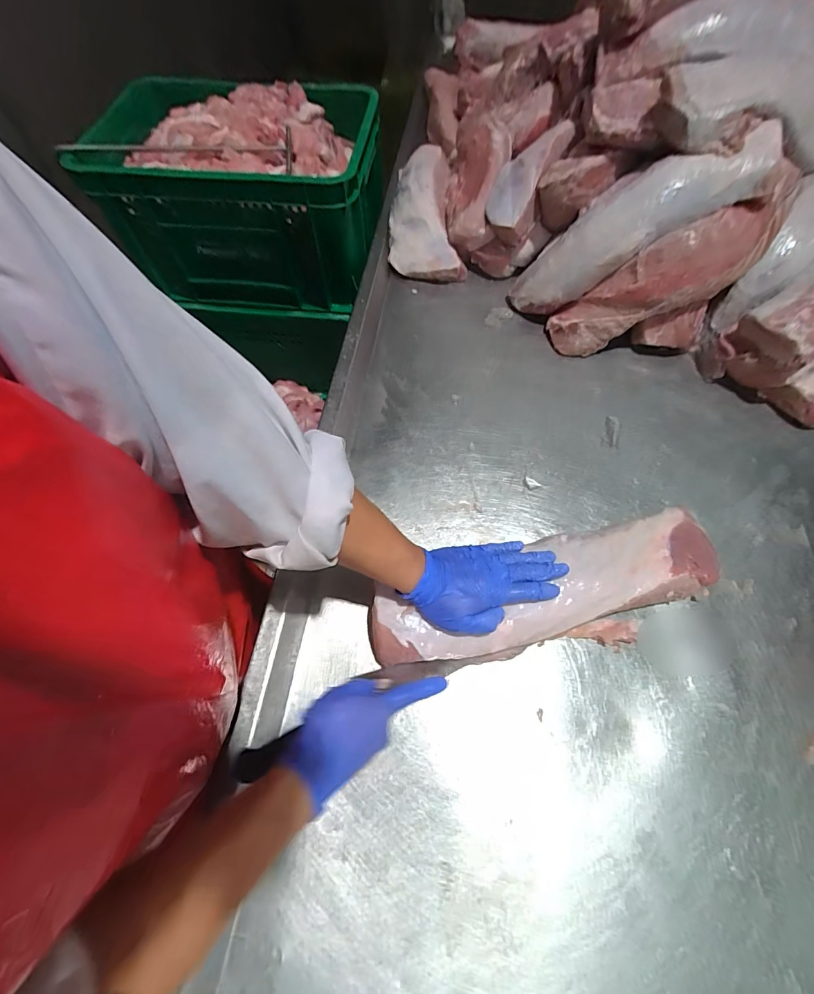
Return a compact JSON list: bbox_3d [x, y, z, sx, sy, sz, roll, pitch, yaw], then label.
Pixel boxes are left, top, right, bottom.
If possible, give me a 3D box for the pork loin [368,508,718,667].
[{"bbox_3d":[0.172,0.113,0.501,0.435,0.060,0.116,-15,63,-8],"label":"pork loin"}]

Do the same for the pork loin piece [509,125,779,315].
[{"bbox_3d":[0.359,-0.451,0.671,0.408,0.083,0.127,-24,58,28],"label":"pork loin piece"}]

